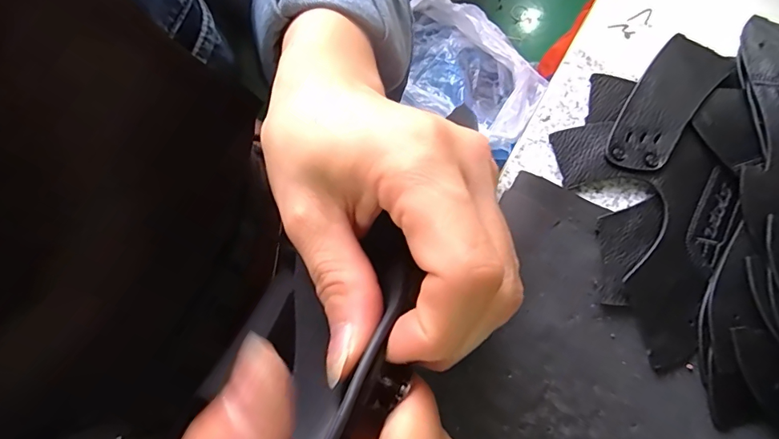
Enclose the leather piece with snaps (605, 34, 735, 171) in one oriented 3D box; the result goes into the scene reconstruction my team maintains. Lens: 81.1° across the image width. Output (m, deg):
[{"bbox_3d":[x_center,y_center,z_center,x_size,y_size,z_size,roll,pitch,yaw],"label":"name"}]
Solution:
[{"bbox_3d":[0.167,-0.074,0.270,0.038,0.008,0.110,40,81,9],"label":"leather piece with snaps"}]

